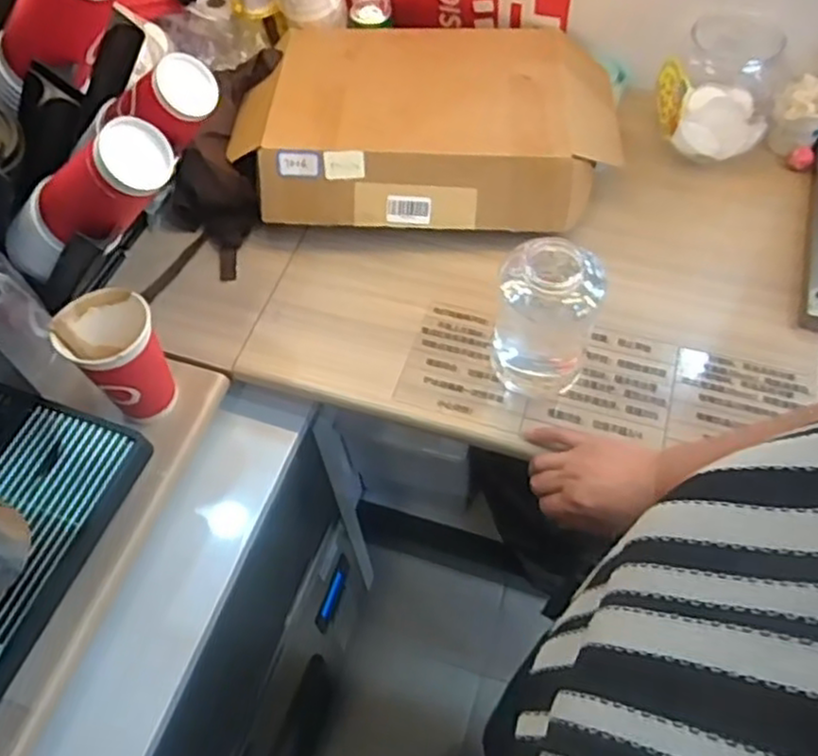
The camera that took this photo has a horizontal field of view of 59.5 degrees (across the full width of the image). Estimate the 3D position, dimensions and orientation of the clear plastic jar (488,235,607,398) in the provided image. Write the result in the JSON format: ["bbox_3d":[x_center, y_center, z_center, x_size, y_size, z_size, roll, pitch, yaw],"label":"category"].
[{"bbox_3d":[0.132,-0.055,0.704,0.094,0.155,0.076,8,59,8],"label":"clear plastic jar"}]

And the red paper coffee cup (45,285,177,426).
[{"bbox_3d":[-0.280,-0.019,0.711,0.082,0.126,0.080,-1,59,2],"label":"red paper coffee cup"}]

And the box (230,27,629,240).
[{"bbox_3d":[0.023,-0.323,0.874,0.453,0.078,0.307,1,59,3],"label":"box"}]

